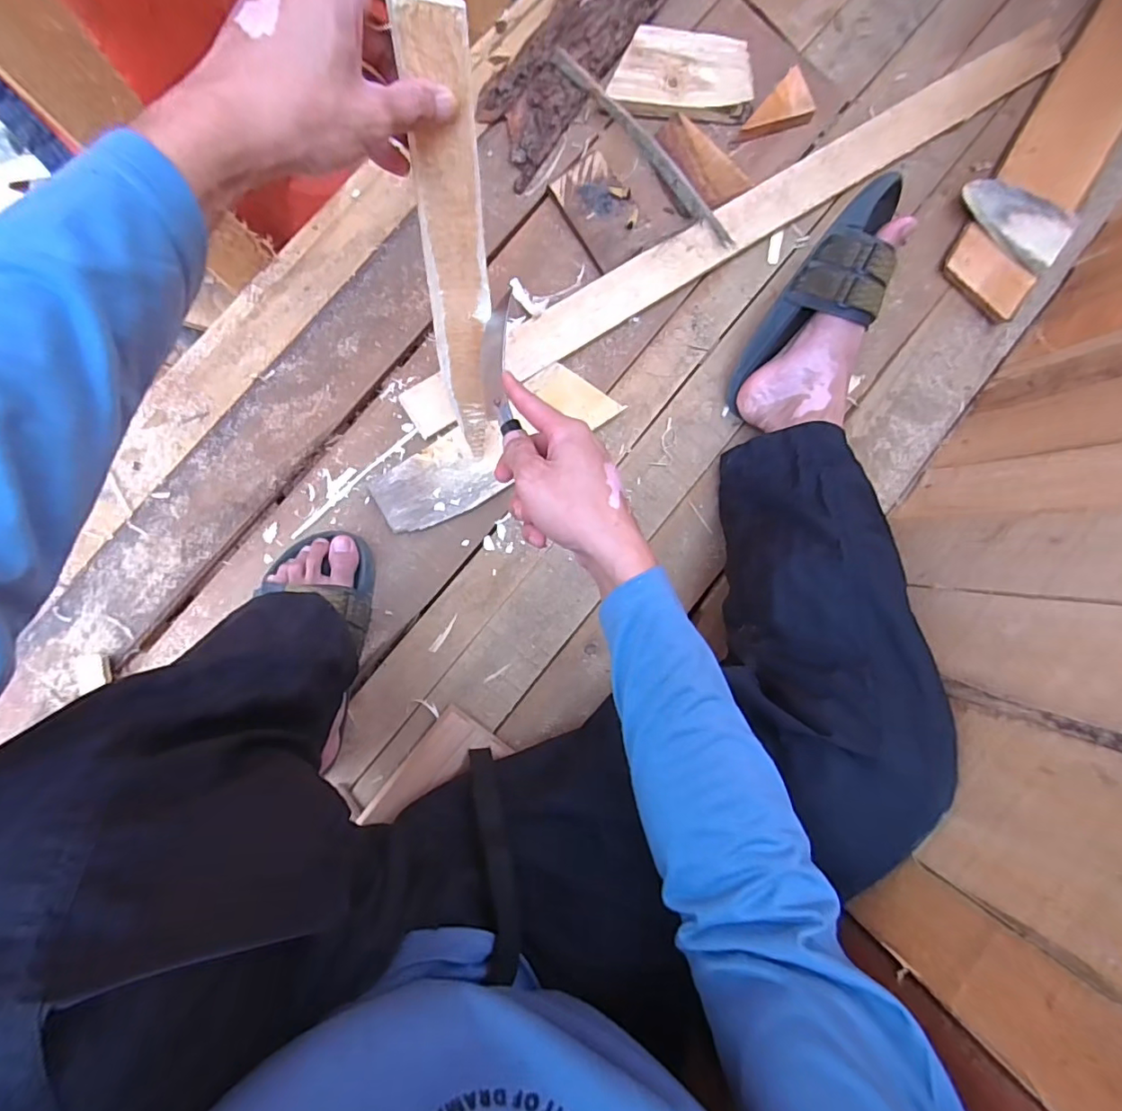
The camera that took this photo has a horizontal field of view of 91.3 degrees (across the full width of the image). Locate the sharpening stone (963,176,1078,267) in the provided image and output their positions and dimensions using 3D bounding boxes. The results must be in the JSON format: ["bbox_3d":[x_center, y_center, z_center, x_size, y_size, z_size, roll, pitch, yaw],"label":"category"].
[{"bbox_3d":[0.579,-0.430,0.696,0.145,0.018,0.081,29,88,-3],"label":"sharpening stone"}]

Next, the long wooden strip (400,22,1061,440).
[{"bbox_3d":[0.244,-0.413,0.657,0.966,0.022,0.053,-33,96,-9],"label":"long wooden strip"}]

